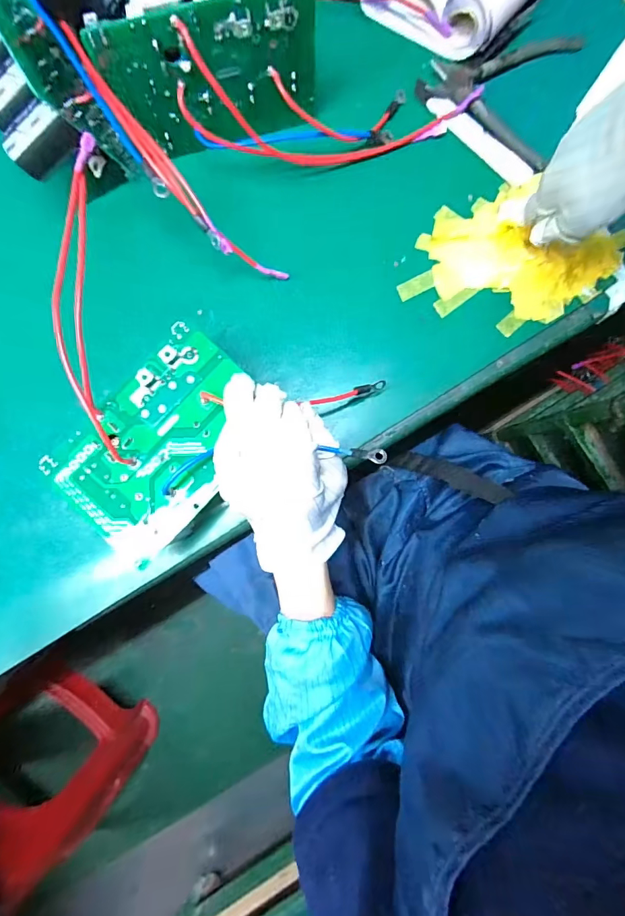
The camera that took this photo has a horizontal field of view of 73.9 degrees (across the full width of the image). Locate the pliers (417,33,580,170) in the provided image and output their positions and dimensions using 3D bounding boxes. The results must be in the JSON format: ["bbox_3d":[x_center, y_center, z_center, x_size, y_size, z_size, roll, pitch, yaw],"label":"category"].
[{"bbox_3d":[0.163,-0.337,0.370,0.126,0.015,0.135,19,88,1],"label":"pliers"}]

